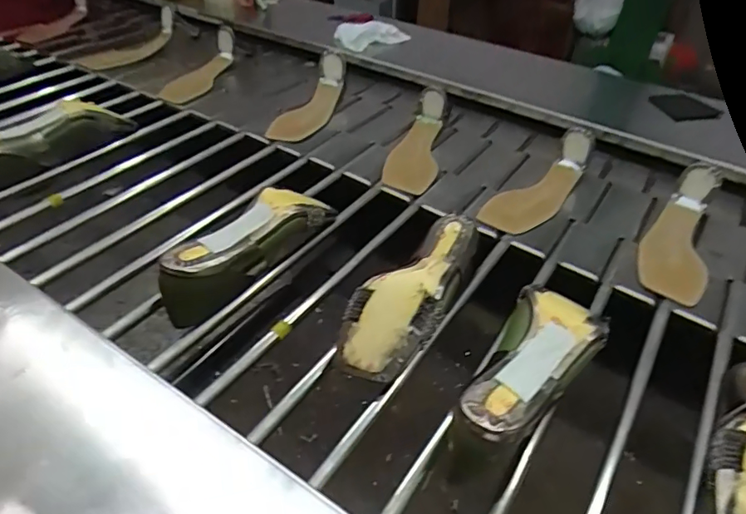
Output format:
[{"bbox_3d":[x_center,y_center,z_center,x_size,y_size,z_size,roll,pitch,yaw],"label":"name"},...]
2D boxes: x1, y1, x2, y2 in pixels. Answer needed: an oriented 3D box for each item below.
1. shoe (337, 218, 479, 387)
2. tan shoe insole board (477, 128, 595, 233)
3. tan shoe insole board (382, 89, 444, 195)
[{"bbox_3d":[0.050,0.036,0.537,0.091,0.072,0.223,24,47,32],"label":"shoe"},{"bbox_3d":[0.237,-0.099,0.725,0.219,0.049,0.076,-39,56,-21],"label":"tan shoe insole board"},{"bbox_3d":[0.069,-0.173,0.794,0.076,0.054,0.206,12,56,10],"label":"tan shoe insole board"}]

